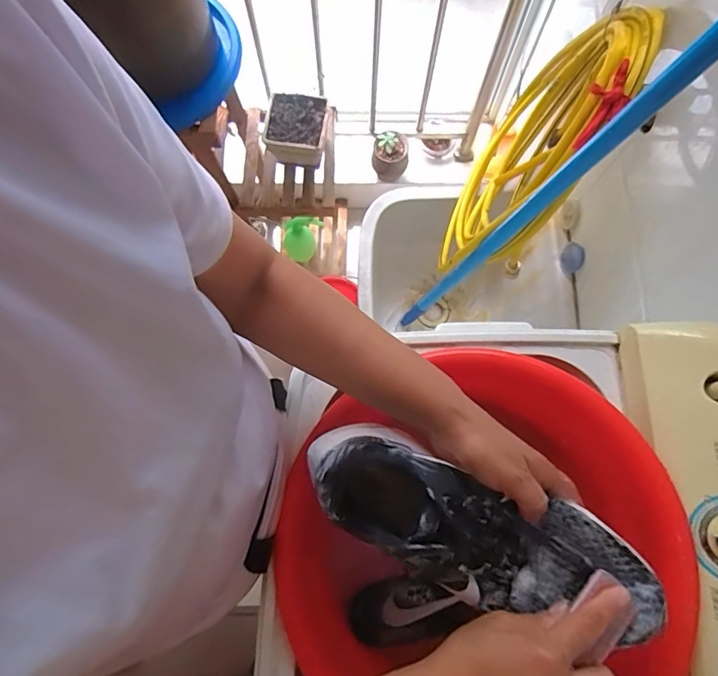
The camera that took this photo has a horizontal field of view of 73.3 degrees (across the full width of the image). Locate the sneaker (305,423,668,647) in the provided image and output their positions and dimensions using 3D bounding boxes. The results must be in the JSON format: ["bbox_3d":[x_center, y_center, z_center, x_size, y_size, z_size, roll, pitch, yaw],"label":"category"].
[{"bbox_3d":[0.090,0.155,0.388,0.279,0.084,0.093,23,77,4],"label":"sneaker"}]

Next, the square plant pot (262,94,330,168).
[{"bbox_3d":[-0.124,-0.423,0.985,0.122,0.078,0.122,8,76,2],"label":"square plant pot"}]

